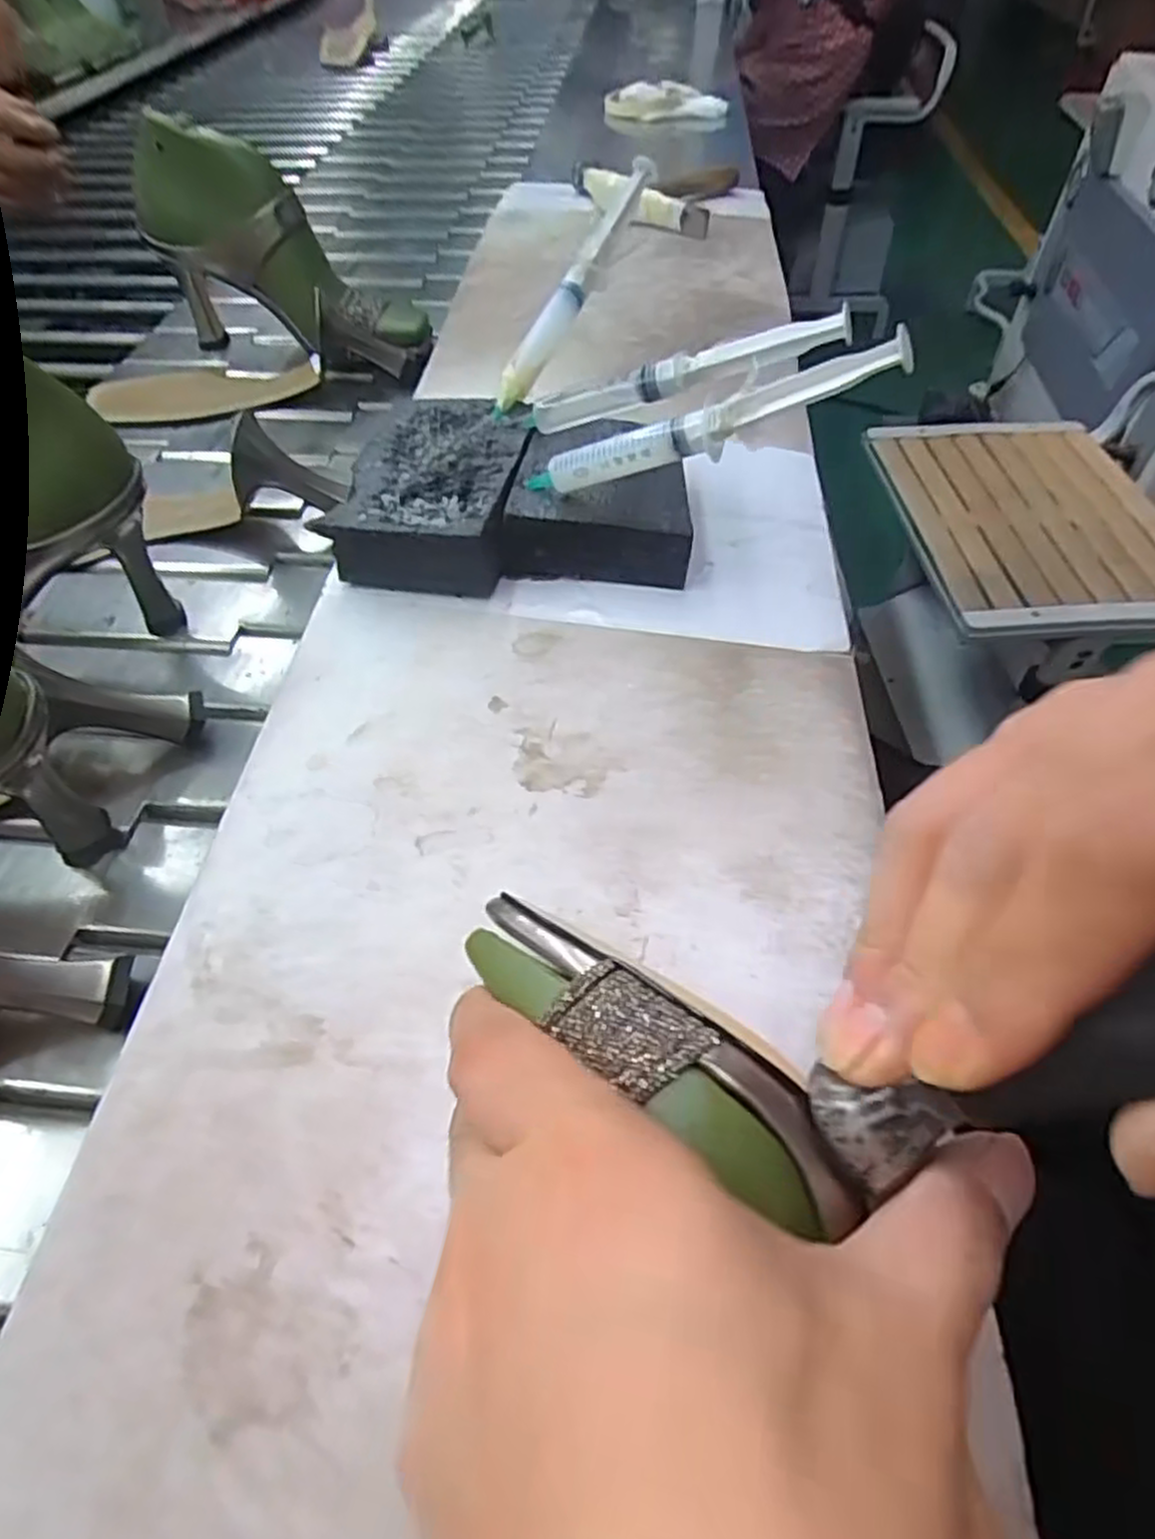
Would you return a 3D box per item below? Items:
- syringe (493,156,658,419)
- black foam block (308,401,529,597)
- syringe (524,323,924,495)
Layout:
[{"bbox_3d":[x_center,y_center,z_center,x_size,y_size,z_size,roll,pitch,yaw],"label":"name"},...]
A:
[{"bbox_3d":[-0.001,-0.263,0.428,0.014,0.021,0.170,26,82,21],"label":"syringe"},{"bbox_3d":[-0.069,-0.142,0.399,0.079,0.034,0.120,7,51,7],"label":"black foam block"},{"bbox_3d":[0.047,-0.139,0.324,0.171,0.019,0.014,-5,44,35],"label":"syringe"}]

